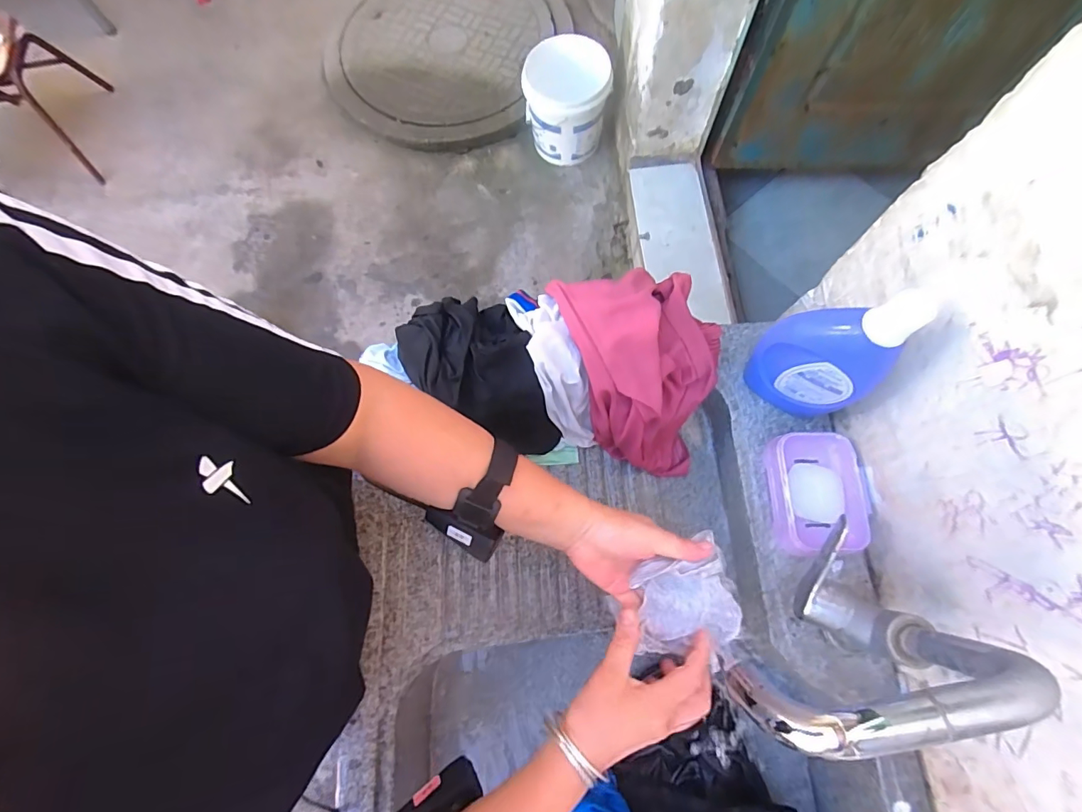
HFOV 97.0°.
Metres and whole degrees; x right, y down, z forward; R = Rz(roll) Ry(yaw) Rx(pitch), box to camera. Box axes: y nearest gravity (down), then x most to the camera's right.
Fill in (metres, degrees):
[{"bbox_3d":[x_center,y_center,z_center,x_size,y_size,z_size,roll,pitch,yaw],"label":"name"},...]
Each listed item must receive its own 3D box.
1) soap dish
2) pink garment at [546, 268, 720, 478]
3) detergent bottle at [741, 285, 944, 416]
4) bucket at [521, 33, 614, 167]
[{"bbox_3d":[0.295,0.092,0.505,0.091,0.035,0.121,-1,73,1],"label":"soap dish"},{"bbox_3d":[0.118,-0.047,0.549,0.155,0.158,0.233,-18,73,-4],"label":"pink garment"},{"bbox_3d":[0.272,-0.048,0.461,0.106,0.189,0.053,17,74,6],"label":"detergent bottle"},{"bbox_3d":[0.081,-0.971,1.542,0.243,0.285,0.263,-13,73,-3],"label":"bucket"}]

